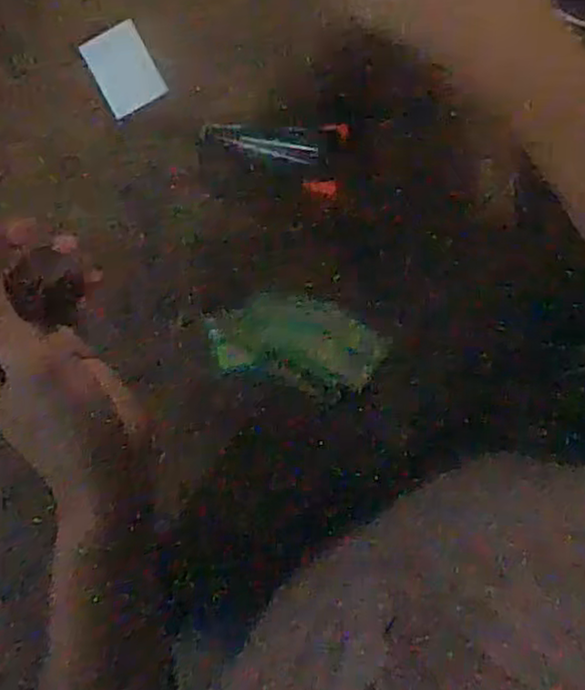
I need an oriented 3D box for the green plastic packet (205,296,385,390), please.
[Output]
[{"bbox_3d":[0.001,-0.003,0.432,0.103,0.011,0.050,11,92,5],"label":"green plastic packet"}]

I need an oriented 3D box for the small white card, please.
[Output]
[{"bbox_3d":[-0.106,-0.175,0.442,0.039,0.004,0.052,-30,94,-15],"label":"small white card"}]

